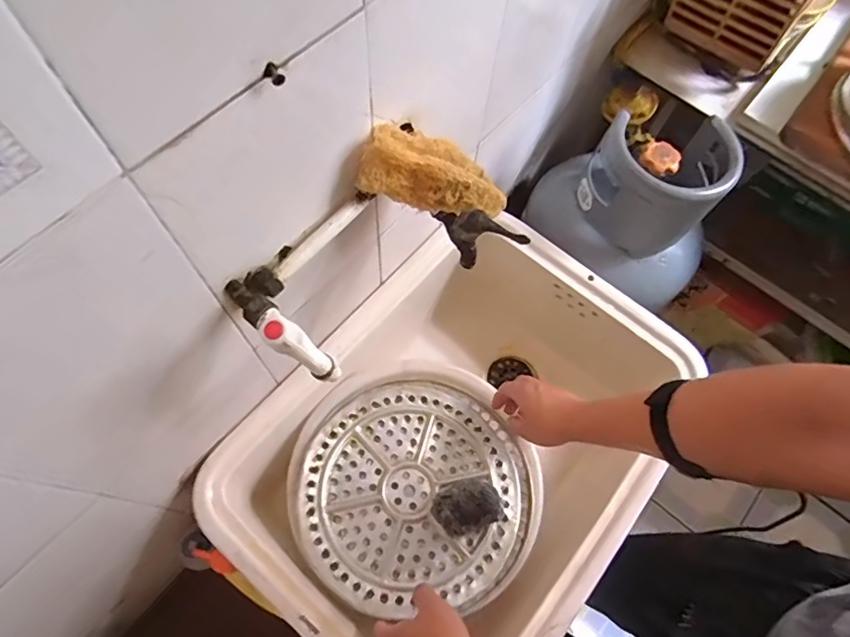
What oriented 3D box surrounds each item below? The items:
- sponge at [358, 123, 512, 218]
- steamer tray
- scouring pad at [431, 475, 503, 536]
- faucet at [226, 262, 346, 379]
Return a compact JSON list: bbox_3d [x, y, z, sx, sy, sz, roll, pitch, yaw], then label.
[{"bbox_3d":[0.010,-0.141,0.513,0.157,0.054,0.060,11,63,-26],"label":"sponge"},{"bbox_3d":[-0.014,0.213,0.693,0.307,0.036,0.318,-27,70,-14],"label":"steamer tray"},{"bbox_3d":[0.054,0.237,0.661,0.086,0.045,0.060,-17,67,-10],"label":"scouring pad"},{"bbox_3d":[-0.124,0.003,0.453,0.045,0.084,0.119,-34,71,-16],"label":"faucet"}]

